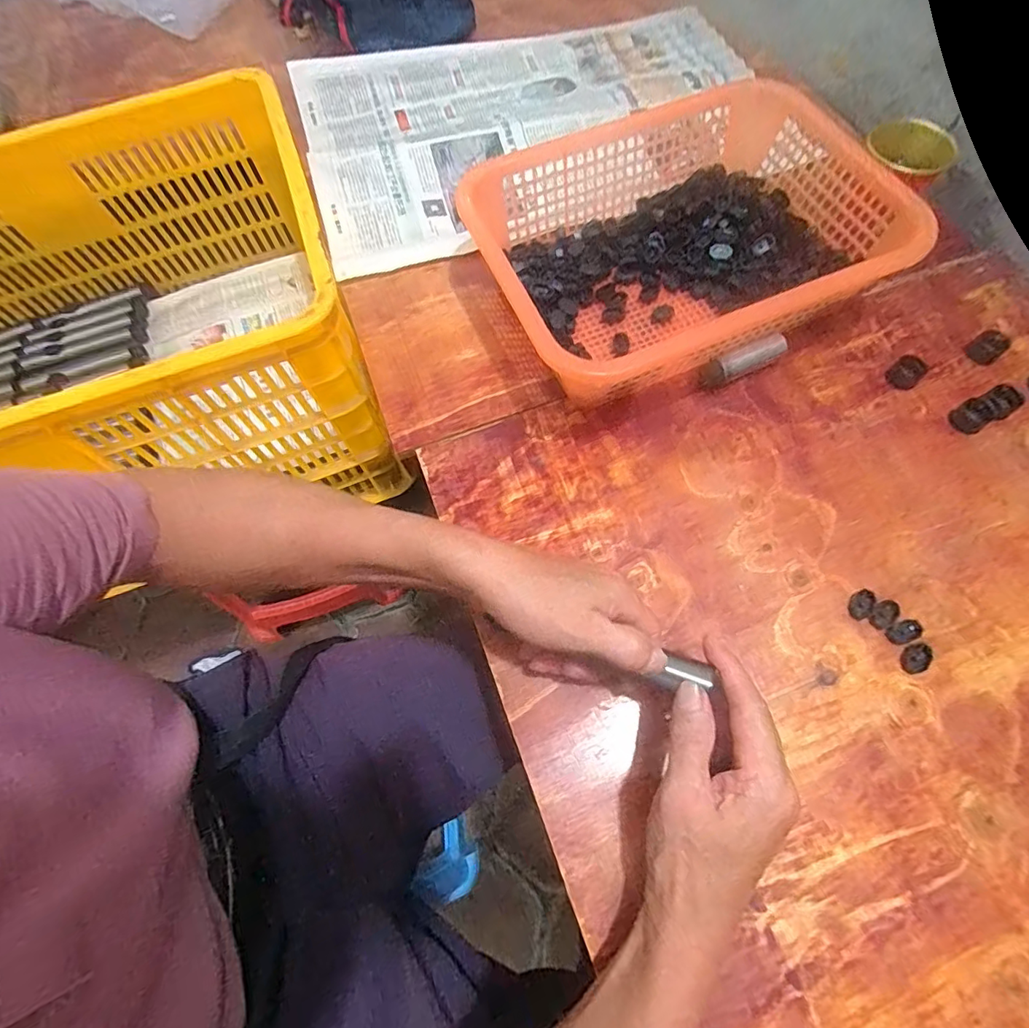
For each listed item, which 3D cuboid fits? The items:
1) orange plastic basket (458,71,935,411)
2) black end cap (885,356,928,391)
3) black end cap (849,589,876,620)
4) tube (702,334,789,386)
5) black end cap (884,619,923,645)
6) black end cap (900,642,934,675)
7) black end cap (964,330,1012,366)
[{"bbox_3d":[0.159,-0.241,0.466,0.351,0.091,0.250,-21,68,-6],"label":"orange plastic basket"},{"bbox_3d":[0.340,-0.122,0.447,0.023,0.020,0.024,-1,67,2],"label":"black end cap"},{"bbox_3d":[0.251,0.065,0.371,0.014,0.004,0.023,26,71,13],"label":"black end cap"},{"bbox_3d":[0.203,-0.136,0.455,0.075,0.022,0.017,-21,68,-6],"label":"tube"},{"bbox_3d":[0.275,0.083,0.362,0.025,0.006,0.014,-21,67,-6],"label":"black end cap"},{"bbox_3d":[0.278,0.100,0.355,0.024,0.005,0.017,-35,70,-11],"label":"black end cap"},{"bbox_3d":[0.417,-0.147,0.453,0.033,0.010,0.025,-33,69,-11],"label":"black end cap"}]

